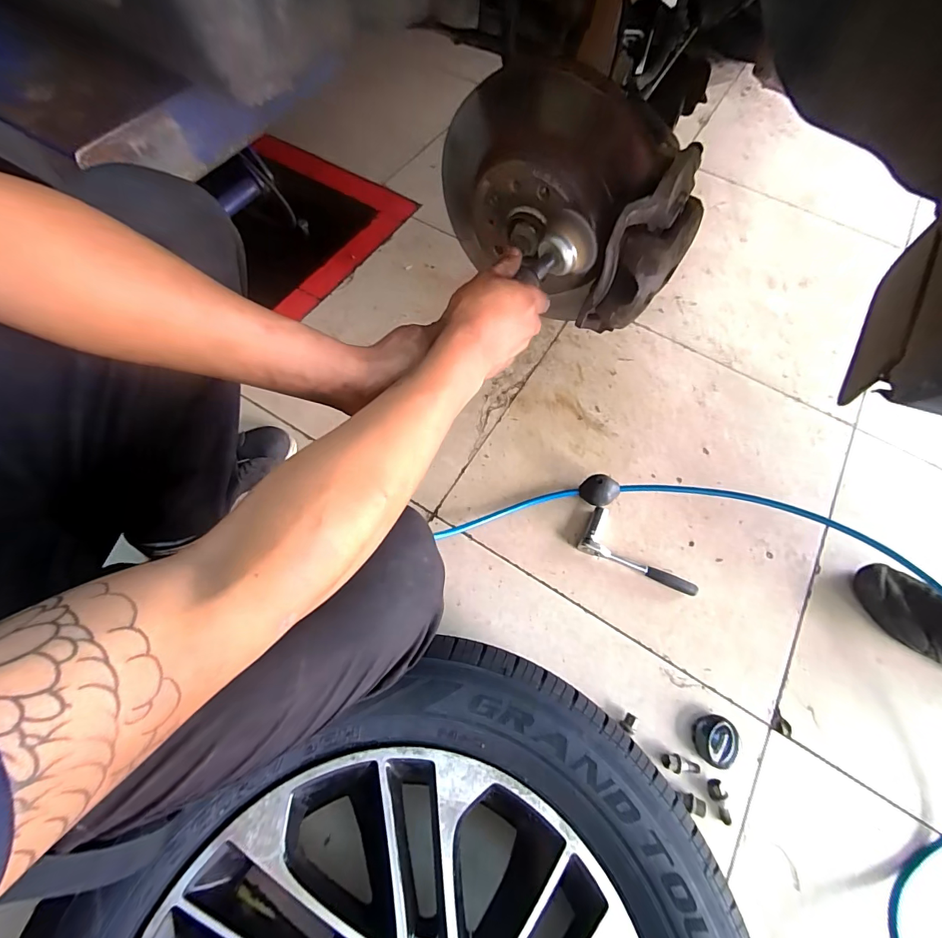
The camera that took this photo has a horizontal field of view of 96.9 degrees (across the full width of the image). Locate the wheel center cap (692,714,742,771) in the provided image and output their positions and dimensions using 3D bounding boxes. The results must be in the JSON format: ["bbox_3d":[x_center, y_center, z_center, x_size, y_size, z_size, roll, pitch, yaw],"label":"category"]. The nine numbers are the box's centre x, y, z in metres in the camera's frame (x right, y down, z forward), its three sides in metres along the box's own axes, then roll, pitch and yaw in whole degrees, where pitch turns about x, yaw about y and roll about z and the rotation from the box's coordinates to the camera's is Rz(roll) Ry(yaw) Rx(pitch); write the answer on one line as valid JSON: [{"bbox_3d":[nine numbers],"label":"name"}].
[{"bbox_3d":[0.354,0.390,0.597,0.066,0.027,0.065,1,68,-1],"label":"wheel center cap"}]

